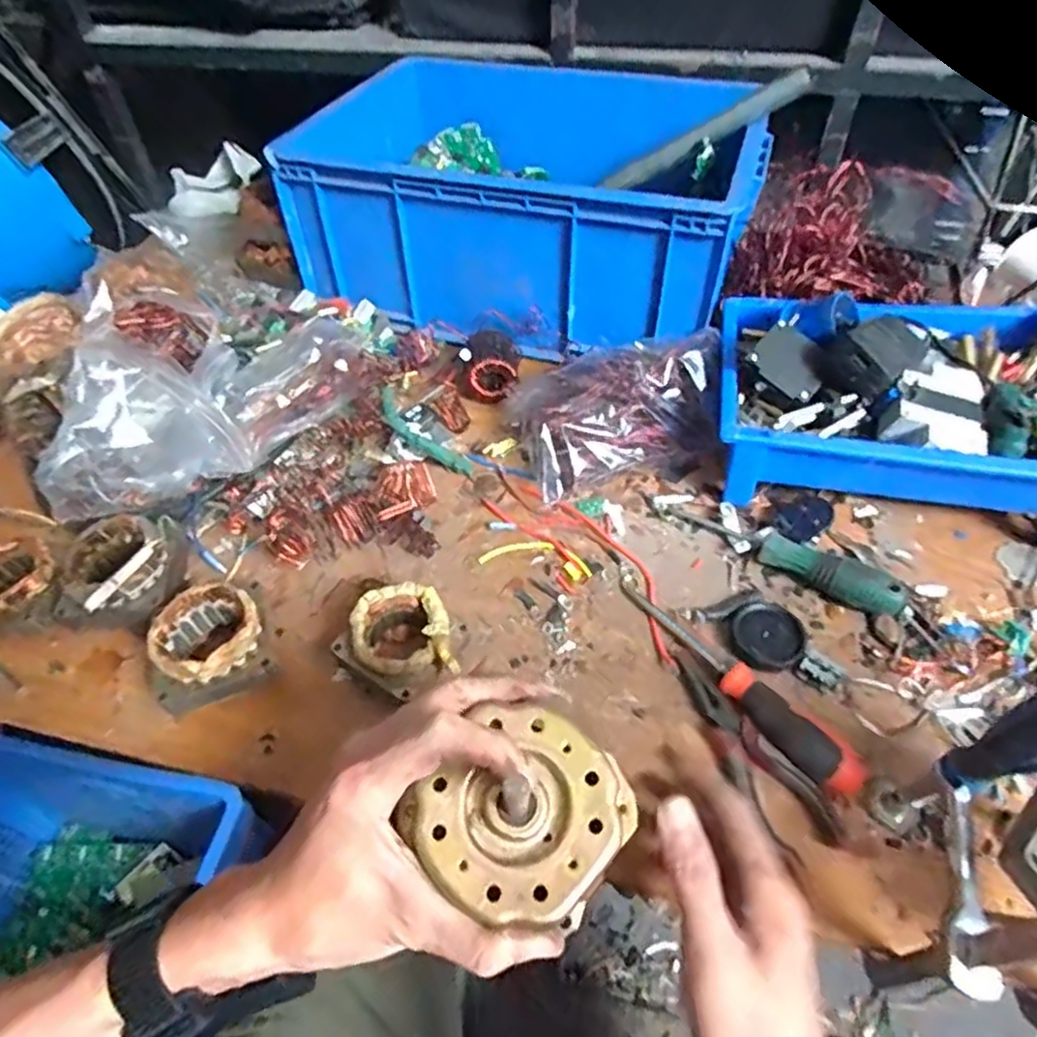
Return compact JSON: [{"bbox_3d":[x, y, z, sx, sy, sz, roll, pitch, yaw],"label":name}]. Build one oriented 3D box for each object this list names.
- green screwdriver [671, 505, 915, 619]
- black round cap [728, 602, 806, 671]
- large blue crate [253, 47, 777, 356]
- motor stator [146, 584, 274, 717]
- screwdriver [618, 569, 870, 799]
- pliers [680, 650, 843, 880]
[{"bbox_3d":[0.212,0.027,0.545,0.191,0.037,0.027,29,55,24],"label":"green screwdriver"},{"bbox_3d":[0.187,0.089,0.503,0.052,0.013,0.059,14,50,14],"label":"black round cap"},{"bbox_3d":[0.022,-0.387,0.795,0.489,0.161,0.413,15,50,14],"label":"large blue crate"},{"bbox_3d":[-0.227,0.099,0.485,0.088,0.061,0.082,-21,51,-17],"label":"motor stator"},{"bbox_3d":[0.146,0.108,0.482,0.025,0.029,0.220,-29,54,-23],"label":"screwdriver"},{"bbox_3d":[0.148,0.156,0.448,0.045,0.017,0.147,-25,52,-20],"label":"pliers"}]

